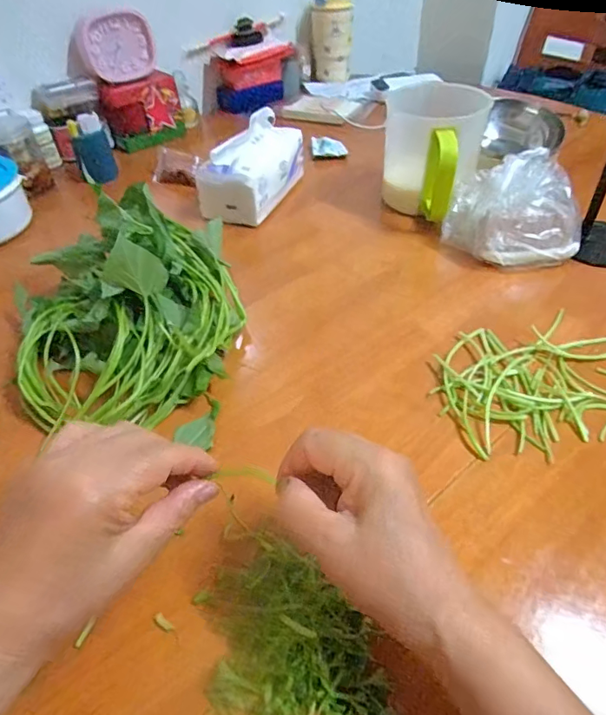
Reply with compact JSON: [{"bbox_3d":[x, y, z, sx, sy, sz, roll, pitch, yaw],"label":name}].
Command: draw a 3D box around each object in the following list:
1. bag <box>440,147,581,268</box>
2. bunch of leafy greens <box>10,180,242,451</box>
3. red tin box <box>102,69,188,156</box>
[{"bbox_3d":[0.240,-0.168,0.553,0.143,0.104,0.084,23,51,27],"label":"bag"},{"bbox_3d":[-0.164,-0.050,0.449,0.187,0.120,0.226,-5,44,1],"label":"bunch of leafy greens"},{"bbox_3d":[-0.292,-0.453,0.888,0.130,0.100,0.053,-27,48,-20],"label":"red tin box"}]

